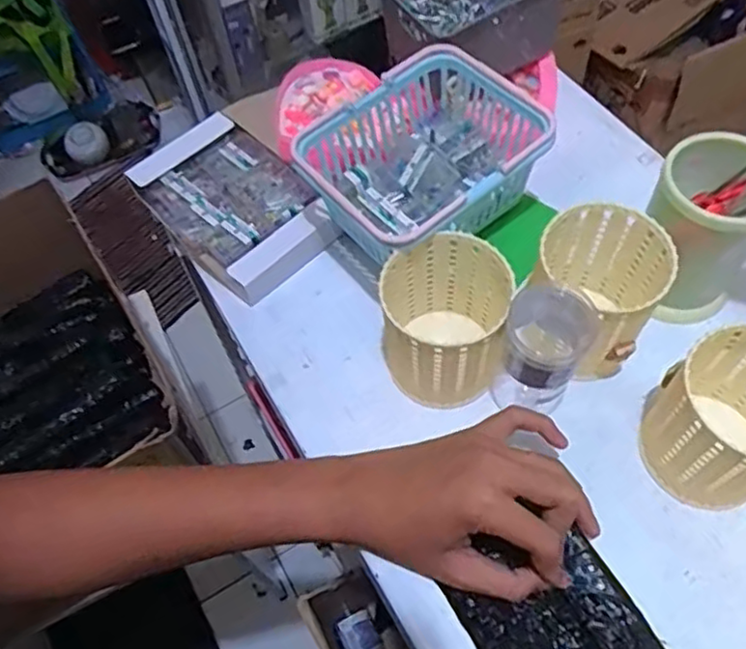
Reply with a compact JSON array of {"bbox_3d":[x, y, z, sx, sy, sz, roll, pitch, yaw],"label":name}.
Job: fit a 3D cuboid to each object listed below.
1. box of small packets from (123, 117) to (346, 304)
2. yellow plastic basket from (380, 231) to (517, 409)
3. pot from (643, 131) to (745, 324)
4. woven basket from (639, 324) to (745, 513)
[{"bbox_3d":[-0.119,-0.103,0.575,0.107,0.038,0.170,-37,64,-16],"label":"box of small packets"},{"bbox_3d":[0.050,-0.001,0.464,0.082,0.099,0.085,-2,60,3],"label":"yellow plastic basket"},{"bbox_3d":[0.224,-0.063,0.473,0.079,0.113,0.081,-2,60,3],"label":"pot"},{"bbox_3d":[0.221,0.061,0.419,0.082,0.096,0.081,-23,61,-9],"label":"woven basket"}]

